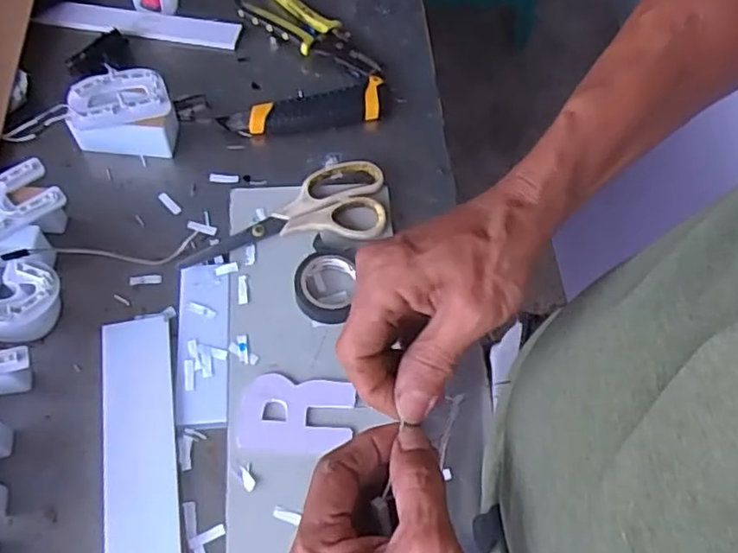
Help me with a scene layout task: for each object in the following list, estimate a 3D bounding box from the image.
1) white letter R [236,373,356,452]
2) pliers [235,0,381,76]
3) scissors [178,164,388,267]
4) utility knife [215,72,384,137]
[{"bbox_3d":[-0.055,0.103,0.492,0.082,0.005,0.055,4,63,-3],"label":"white letter R"},{"bbox_3d":[-0.059,-0.250,0.667,0.159,0.016,0.056,35,65,12],"label":"pliers"},{"bbox_3d":[-0.073,-0.056,0.571,0.176,0.016,0.074,-8,64,-9],"label":"scissors"},{"bbox_3d":[-0.059,-0.155,0.619,0.154,0.019,0.039,-14,65,-12],"label":"utility knife"}]

